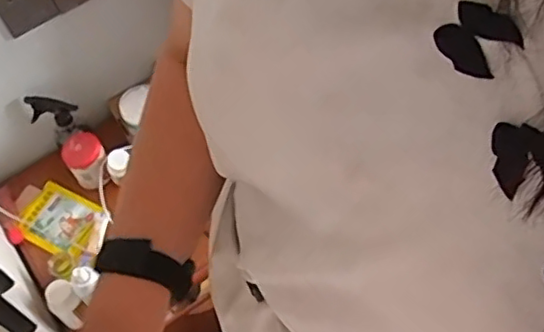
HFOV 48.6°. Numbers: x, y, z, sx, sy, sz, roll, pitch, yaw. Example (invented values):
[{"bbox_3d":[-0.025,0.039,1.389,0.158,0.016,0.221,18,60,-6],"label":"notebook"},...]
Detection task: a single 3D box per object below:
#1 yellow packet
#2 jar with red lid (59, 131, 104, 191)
[{"bbox_3d":[-0.379,0.098,1.087,0.138,0.026,0.112,20,61,16],"label":"yellow packet"},{"bbox_3d":[-0.333,-0.010,1.085,0.067,0.076,0.070,-2,57,3],"label":"jar with red lid"}]

